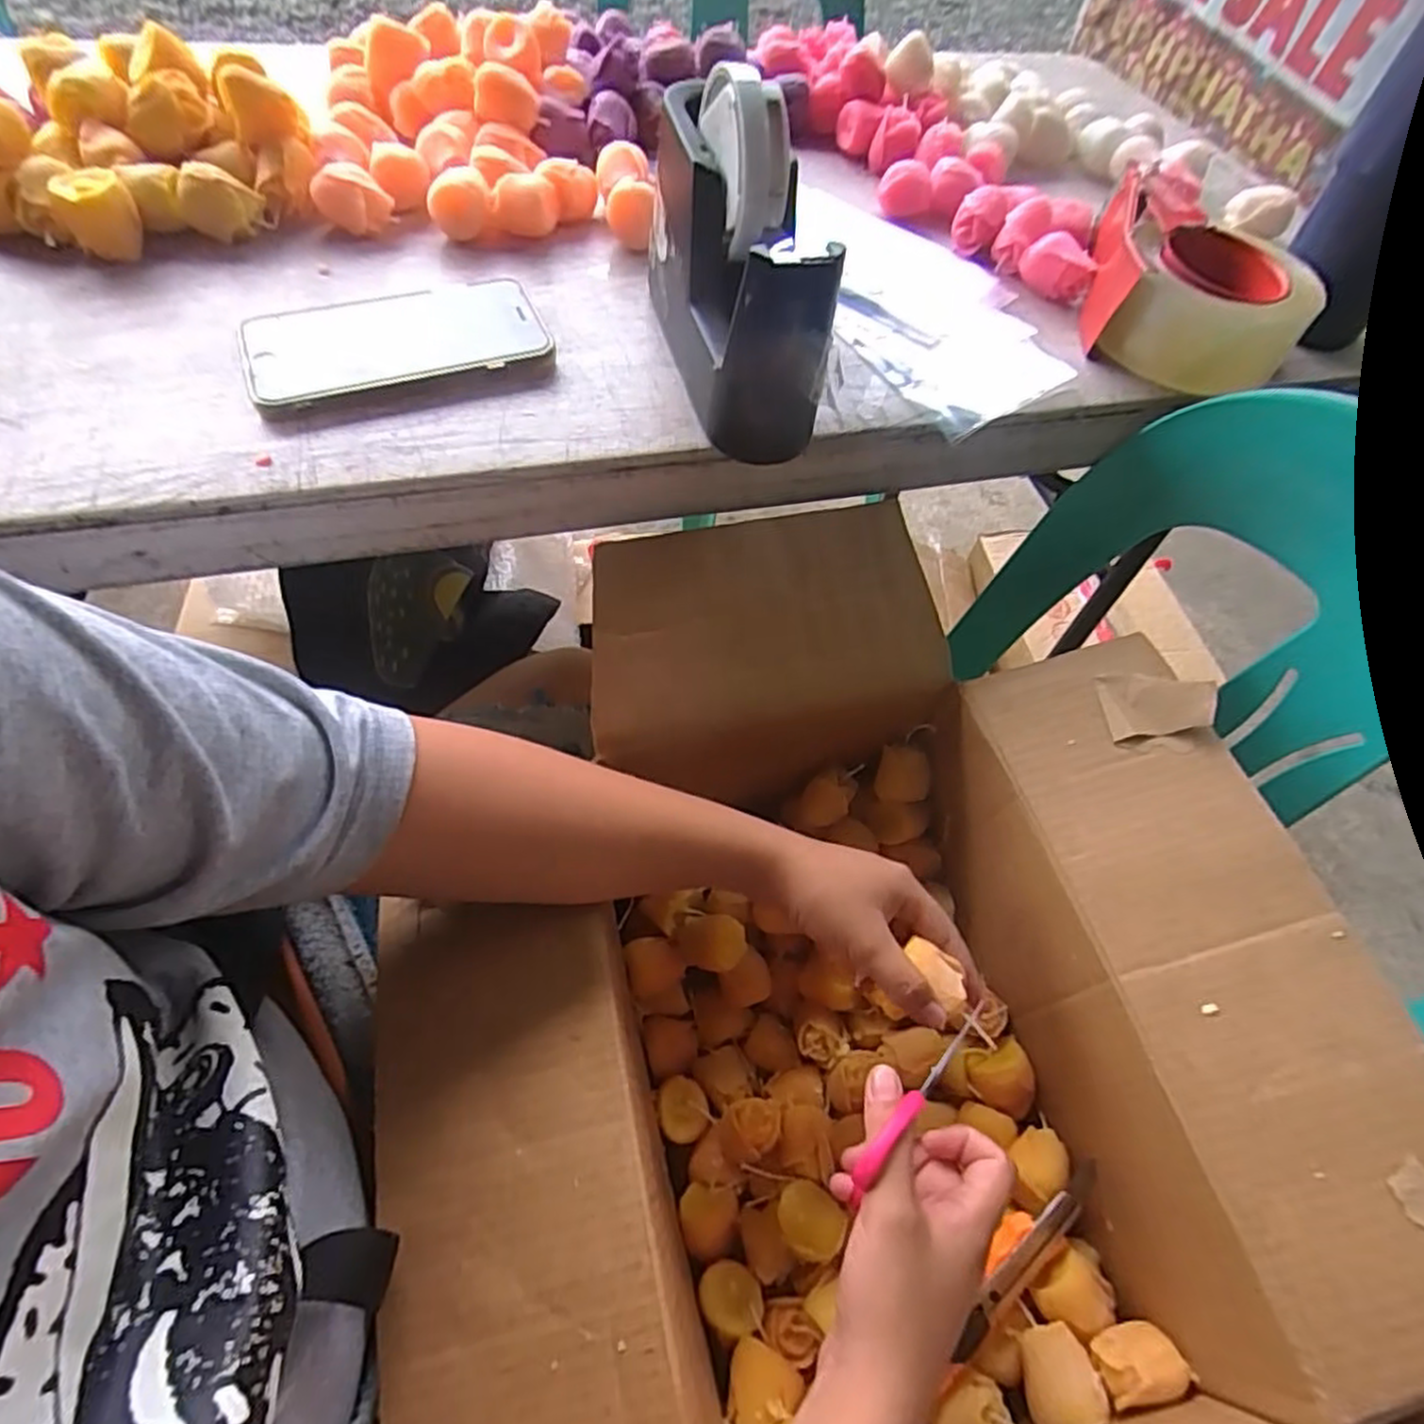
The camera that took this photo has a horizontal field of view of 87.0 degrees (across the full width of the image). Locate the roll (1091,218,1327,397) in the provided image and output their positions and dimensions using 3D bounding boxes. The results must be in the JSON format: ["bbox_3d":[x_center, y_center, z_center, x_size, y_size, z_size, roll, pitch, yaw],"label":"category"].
[{"bbox_3d":[0.317,-0.260,0.482,0.112,0.053,0.101,30,60,12],"label":"roll"}]

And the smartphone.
[{"bbox_3d":[-0.175,-0.208,0.413,0.155,0.006,0.078,-18,66,-15],"label":"smartphone"}]

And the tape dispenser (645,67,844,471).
[{"bbox_3d":[0.011,-0.239,0.390,0.064,0.122,0.175,-7,60,-11],"label":"tape dispenser"}]

